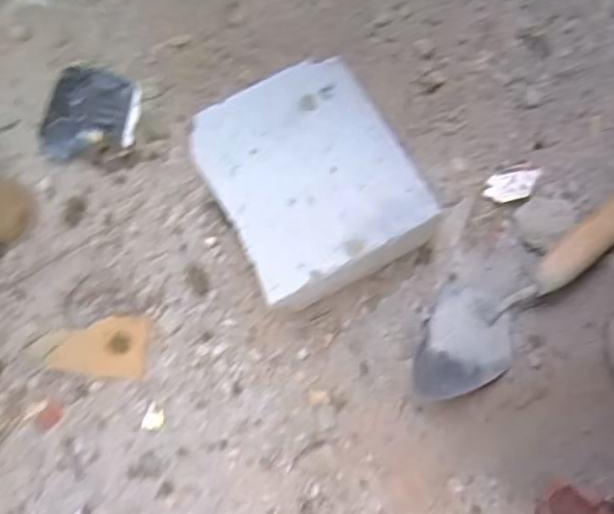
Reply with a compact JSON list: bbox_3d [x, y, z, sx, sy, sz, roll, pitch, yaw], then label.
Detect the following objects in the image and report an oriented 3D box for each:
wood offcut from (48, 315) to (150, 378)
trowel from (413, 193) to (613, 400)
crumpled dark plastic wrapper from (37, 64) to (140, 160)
[{"bbox_3d":[-0.195,0.082,0.554,0.085,0.010,0.058,1,72,1],"label":"wood offcut"},{"bbox_3d":[0.197,0.019,0.538,0.085,0.052,0.291,42,76,12],"label":"trowel"},{"bbox_3d":[-0.229,-0.154,0.629,0.094,0.014,0.106,5,72,2],"label":"crumpled dark plastic wrapper"}]

